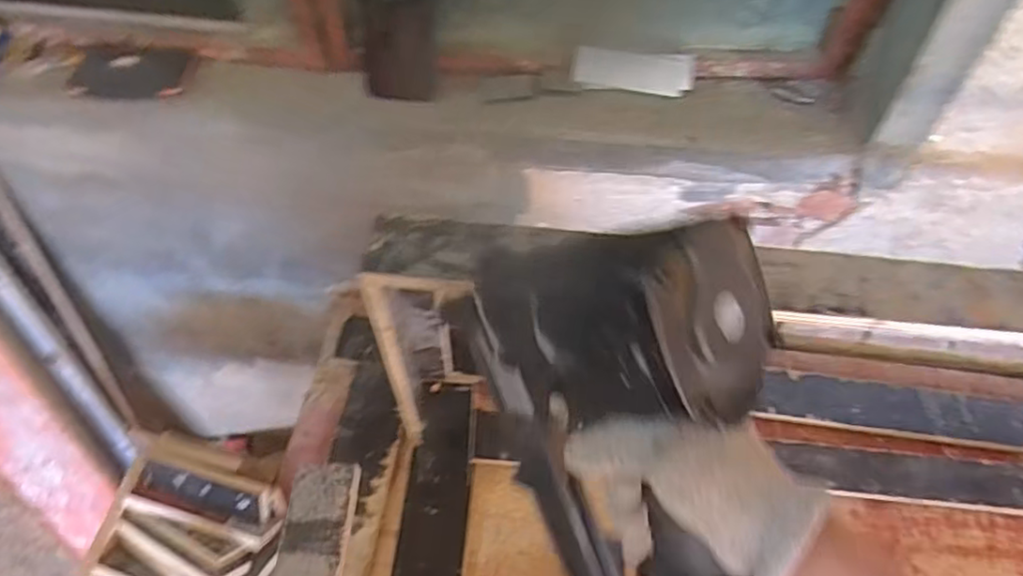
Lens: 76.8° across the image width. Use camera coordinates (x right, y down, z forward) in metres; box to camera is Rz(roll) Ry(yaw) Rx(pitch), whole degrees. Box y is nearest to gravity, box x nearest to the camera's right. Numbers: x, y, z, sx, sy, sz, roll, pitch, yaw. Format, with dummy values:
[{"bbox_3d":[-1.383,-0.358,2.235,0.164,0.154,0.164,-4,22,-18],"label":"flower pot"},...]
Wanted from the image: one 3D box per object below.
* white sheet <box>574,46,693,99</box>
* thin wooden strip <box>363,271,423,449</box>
[{"bbox_3d":[0.133,-0.235,0.699,0.125,0.044,0.010,10,17,8],"label":"white sheet"},{"bbox_3d":[-0.111,0.084,0.625,0.020,0.306,0.014,-23,56,-15],"label":"thin wooden strip"}]

